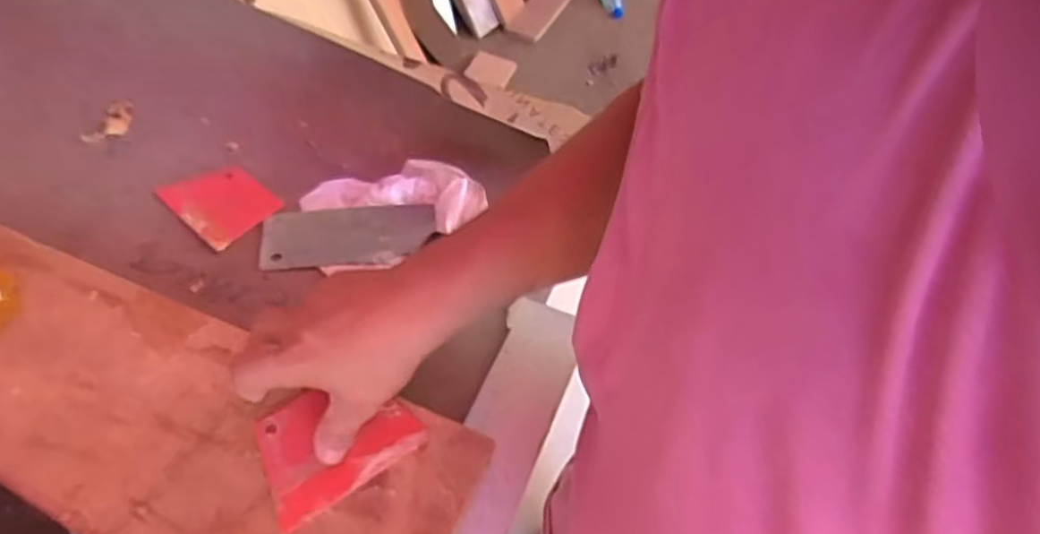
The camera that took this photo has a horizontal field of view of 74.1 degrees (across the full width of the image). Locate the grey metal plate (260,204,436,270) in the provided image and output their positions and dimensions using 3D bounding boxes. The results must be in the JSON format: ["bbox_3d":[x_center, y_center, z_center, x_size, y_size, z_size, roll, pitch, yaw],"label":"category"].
[{"bbox_3d":[-0.160,-0.032,0.649,0.157,0.006,0.071,-5,51,-10],"label":"grey metal plate"}]

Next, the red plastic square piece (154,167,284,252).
[{"bbox_3d":[-0.282,-0.064,0.658,0.101,0.007,0.081,37,52,24],"label":"red plastic square piece"}]

